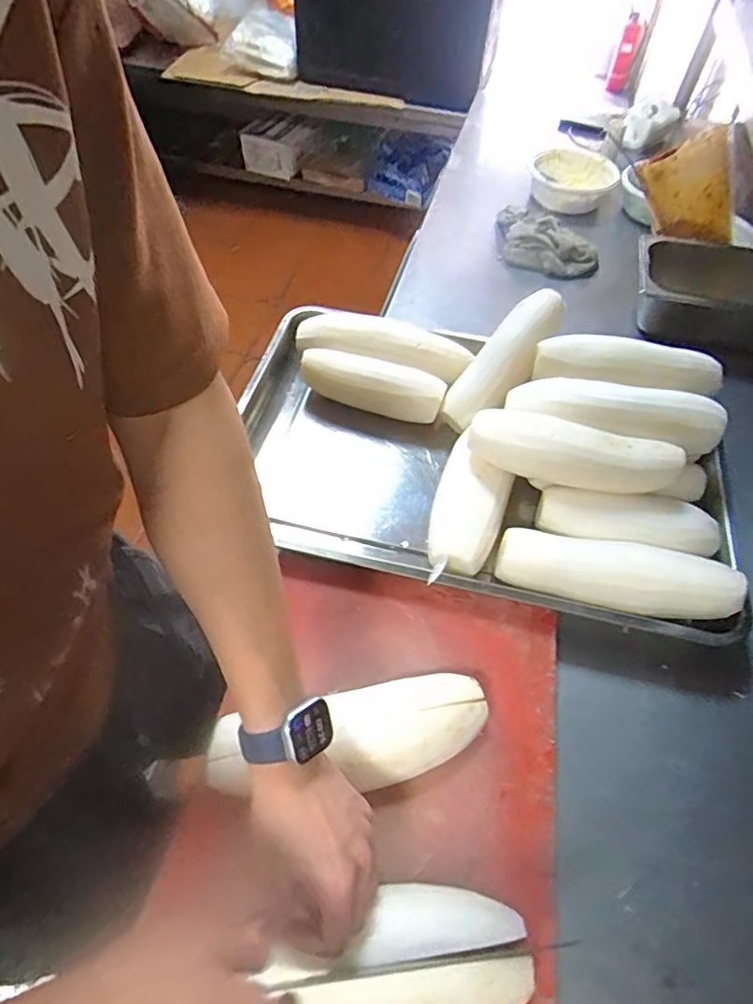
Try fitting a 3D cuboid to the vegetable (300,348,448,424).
[{"bbox_3d":[-0.004,-0.161,0.744,0.195,0.056,0.051,21,57,12],"label":"vegetable"}]

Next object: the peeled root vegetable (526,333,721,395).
[{"bbox_3d":[0.296,-0.161,0.660,0.209,0.061,0.070,17,56,10],"label":"peeled root vegetable"}]

